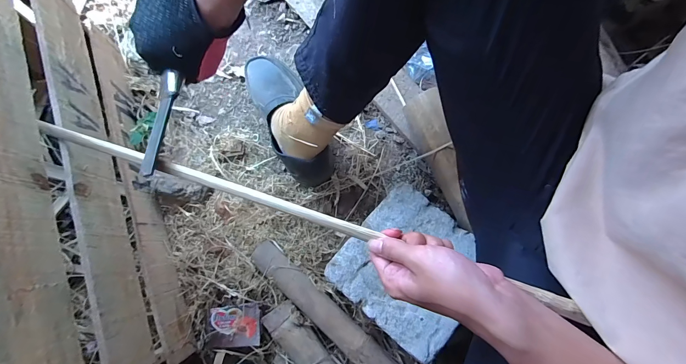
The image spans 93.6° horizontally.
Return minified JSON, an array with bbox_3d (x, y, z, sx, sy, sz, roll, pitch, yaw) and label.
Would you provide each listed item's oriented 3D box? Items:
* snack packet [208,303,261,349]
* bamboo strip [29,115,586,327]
[{"bbox_3d":[-0.180,0.240,0.535,0.080,0.011,0.066,-6,80,-2],"label":"snack packet"},{"bbox_3d":[-0.070,0.023,0.338,0.594,0.015,0.016,18,80,10],"label":"bamboo strip"}]

